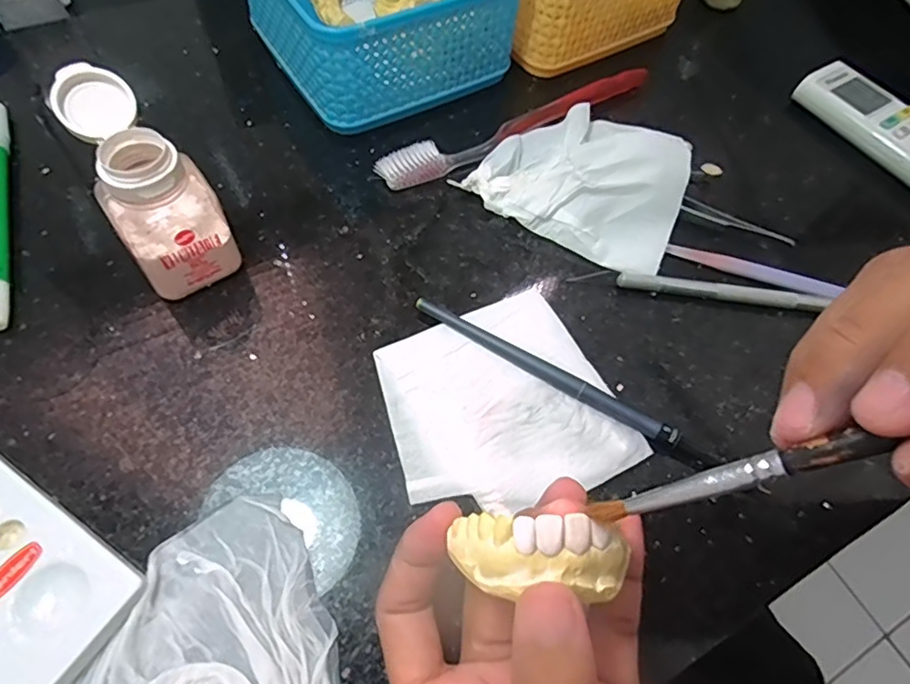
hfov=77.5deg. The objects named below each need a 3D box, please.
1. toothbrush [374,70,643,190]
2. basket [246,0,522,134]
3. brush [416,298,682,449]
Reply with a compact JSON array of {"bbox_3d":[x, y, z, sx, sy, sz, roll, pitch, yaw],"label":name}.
[{"bbox_3d":[0.040,-0.126,0.331,0.183,0.015,0.017,-26,65,-18],"label":"toothbrush"},{"bbox_3d":[-0.046,-0.203,0.340,0.130,0.064,0.130,-27,65,-19],"label":"basket"},{"bbox_3d":[0.039,0.012,0.255,0.127,0.007,0.007,29,62,12],"label":"brush"}]

